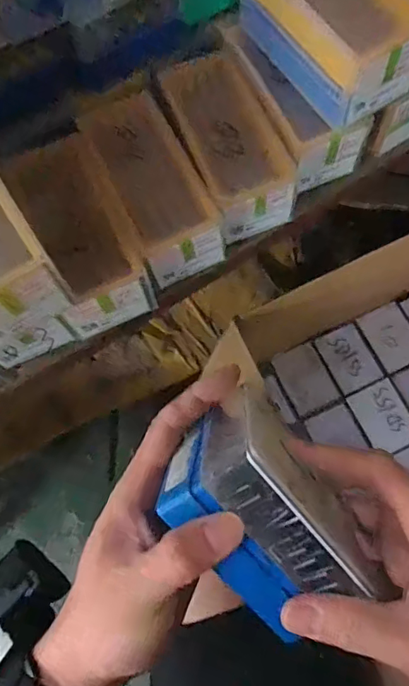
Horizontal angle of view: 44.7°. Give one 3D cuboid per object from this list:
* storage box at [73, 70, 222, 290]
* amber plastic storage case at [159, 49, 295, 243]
[{"bbox_3d":[-0.041,-0.114,0.351,0.067,0.049,0.138,-26,72,-6],"label":"storage box"},{"bbox_3d":[0.016,-0.144,0.357,0.062,0.045,0.129,-22,72,-5],"label":"amber plastic storage case"}]

